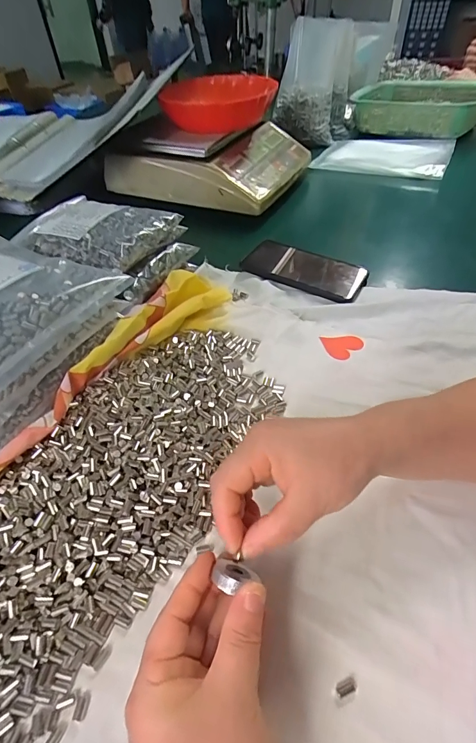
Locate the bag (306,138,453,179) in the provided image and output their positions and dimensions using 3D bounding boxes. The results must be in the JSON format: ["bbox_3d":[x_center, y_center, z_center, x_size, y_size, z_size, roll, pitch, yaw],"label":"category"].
[{"bbox_3d":[0.313,-0.469,0.822,0.264,0.033,0.186,20,51,20],"label":"bag"}]

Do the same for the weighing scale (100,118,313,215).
[{"bbox_3d":[-0.049,-0.418,0.757,0.316,0.087,0.316,18,51,19],"label":"weighing scale"}]

